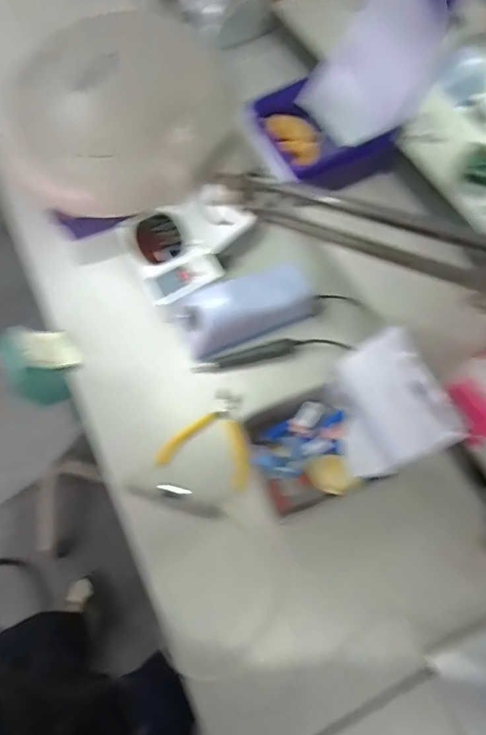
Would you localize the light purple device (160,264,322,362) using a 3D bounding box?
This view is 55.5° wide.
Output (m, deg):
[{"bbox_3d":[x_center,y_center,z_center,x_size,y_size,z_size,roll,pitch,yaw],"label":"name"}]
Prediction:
[{"bbox_3d":[0.000,-0.097,0.747,0.225,0.075,0.088,-21,67,-8],"label":"light purple device"}]

